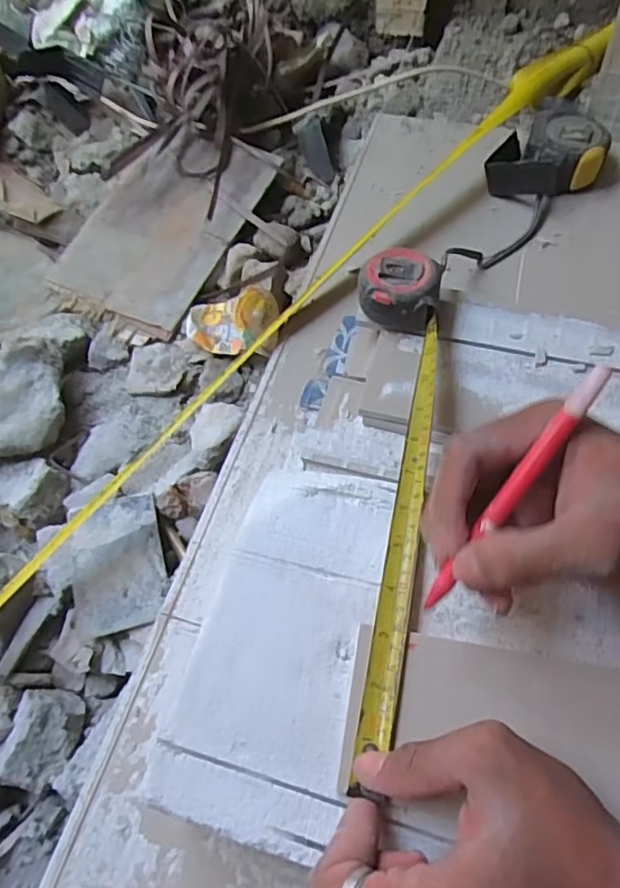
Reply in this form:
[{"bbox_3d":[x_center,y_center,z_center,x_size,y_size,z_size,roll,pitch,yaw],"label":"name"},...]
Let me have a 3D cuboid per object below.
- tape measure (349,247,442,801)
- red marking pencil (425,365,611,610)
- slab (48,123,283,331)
[{"bbox_3d":[0.054,0.004,0.378,0.055,0.033,0.331,4,58,5],"label":"tape measure"},{"bbox_3d":[0.091,0.021,0.267,0.008,0.006,0.128,39,102,24],"label":"red marking pencil"},{"bbox_3d":[-0.173,-0.274,0.723,0.176,0.017,0.270,21,69,10],"label":"slab"}]

